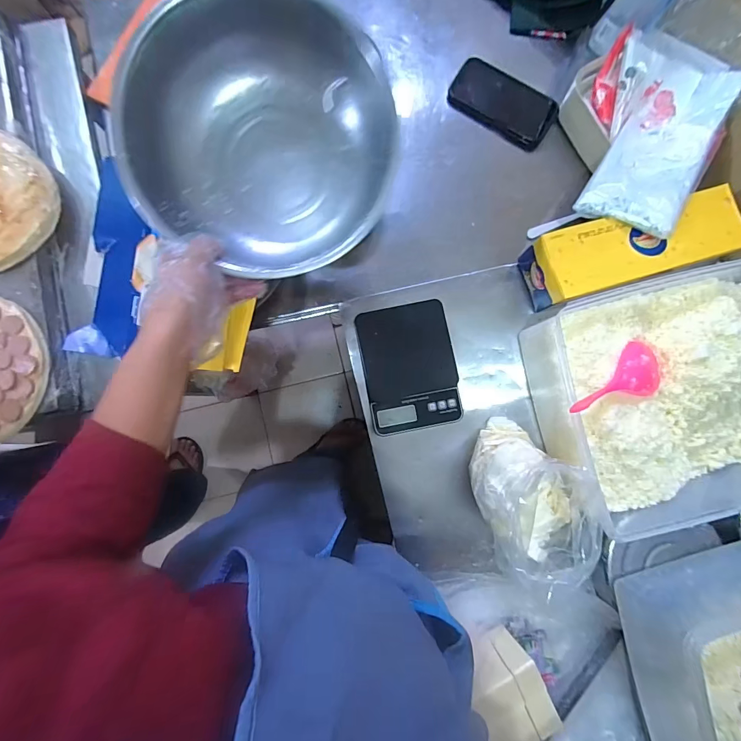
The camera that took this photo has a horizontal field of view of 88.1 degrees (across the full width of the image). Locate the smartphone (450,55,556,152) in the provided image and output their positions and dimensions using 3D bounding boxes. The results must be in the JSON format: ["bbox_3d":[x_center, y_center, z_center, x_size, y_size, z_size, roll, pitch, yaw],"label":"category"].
[{"bbox_3d":[0.216,-0.438,0.625,0.171,0.013,0.092,32,85,0],"label":"smartphone"}]

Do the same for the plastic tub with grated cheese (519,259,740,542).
[{"bbox_3d":[0.415,0.029,0.507,0.366,0.137,0.285,-11,86,-4],"label":"plastic tub with grated cheese"}]

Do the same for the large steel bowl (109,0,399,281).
[{"bbox_3d":[-0.102,-0.223,0.393,0.246,0.109,0.236,0,86,-3],"label":"large steel bowl"}]

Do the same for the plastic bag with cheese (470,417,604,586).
[{"bbox_3d":[0.195,0.150,0.480,0.113,0.141,0.159,-8,86,-3],"label":"plastic bag with cheese"}]

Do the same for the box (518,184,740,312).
[{"bbox_3d":[0.363,-0.168,0.546,0.268,0.096,0.093,-15,87,-4],"label":"box"}]

